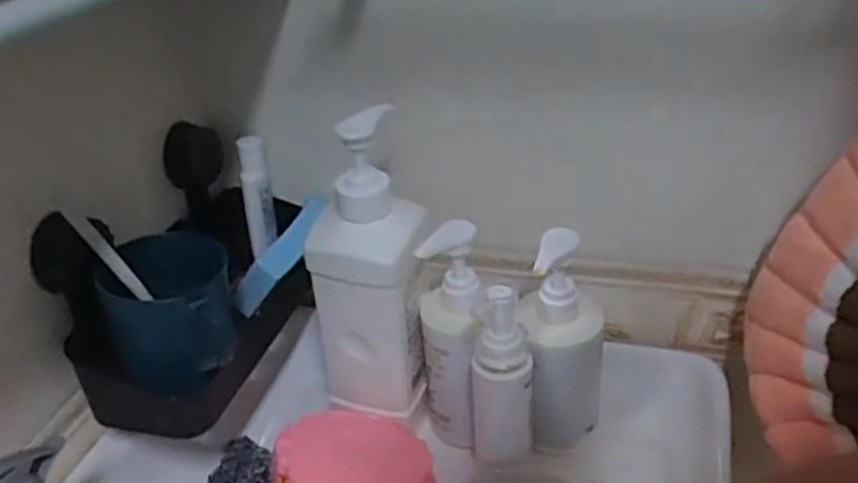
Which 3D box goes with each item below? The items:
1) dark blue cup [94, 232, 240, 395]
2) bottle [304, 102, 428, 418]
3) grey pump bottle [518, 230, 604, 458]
[{"bbox_3d":[-0.179,0.048,0.539,0.085,0.079,0.073,-10,32,-10],"label":"dark blue cup"},{"bbox_3d":[-0.046,0.026,0.598,0.083,0.247,0.058,5,32,14],"label":"bottle"},{"bbox_3d":[0.103,0.075,0.592,0.064,0.178,0.045,2,32,10],"label":"grey pump bottle"}]

